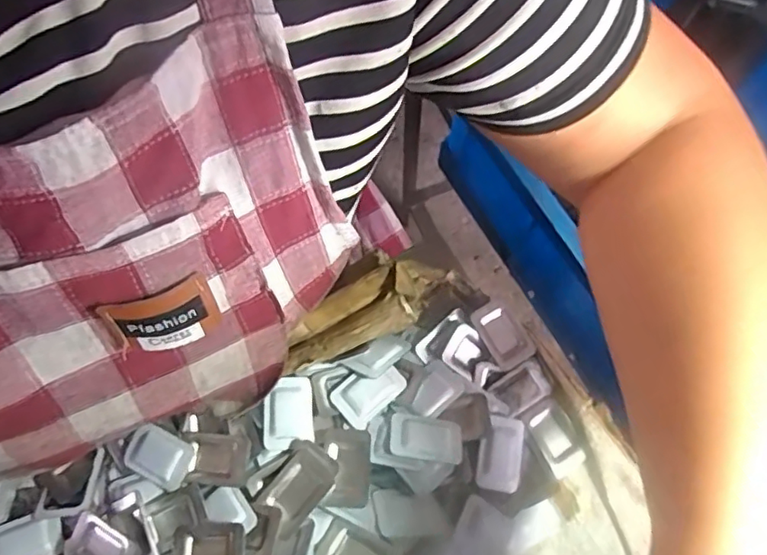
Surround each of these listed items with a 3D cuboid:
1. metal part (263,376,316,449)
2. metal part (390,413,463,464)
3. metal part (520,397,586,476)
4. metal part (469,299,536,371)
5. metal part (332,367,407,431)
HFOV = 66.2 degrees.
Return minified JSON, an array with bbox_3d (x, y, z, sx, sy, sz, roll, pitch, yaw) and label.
[{"bbox_3d":[-0.054,0.076,0.330,0.026,0.007,0.038,-6,72,-1],"label":"metal part"},{"bbox_3d":[0.024,0.089,0.325,0.040,0.007,0.026,16,51,-9],"label":"metal part"},{"bbox_3d":[0.100,0.094,0.346,0.023,0.005,0.041,-26,73,-7],"label":"metal part"},{"bbox_3d":[0.073,0.034,0.357,0.026,0.008,0.040,-29,74,-8],"label":"metal part"},{"bbox_3d":[-0.009,0.065,0.336,0.039,0.006,0.027,-43,76,-12],"label":"metal part"}]

